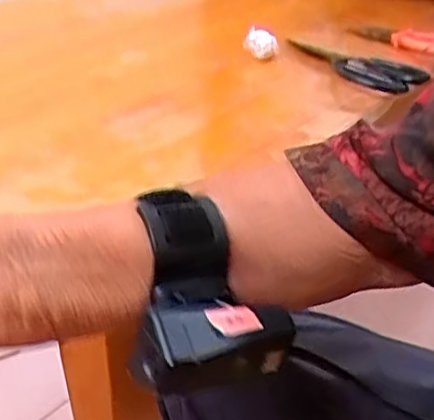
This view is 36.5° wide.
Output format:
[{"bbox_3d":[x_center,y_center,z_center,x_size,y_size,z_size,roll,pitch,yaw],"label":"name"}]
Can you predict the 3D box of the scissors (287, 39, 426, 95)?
[{"bbox_3d":[0.138,-0.166,0.730,0.057,0.017,0.181,-25,41,-34],"label":"scissors"}]

